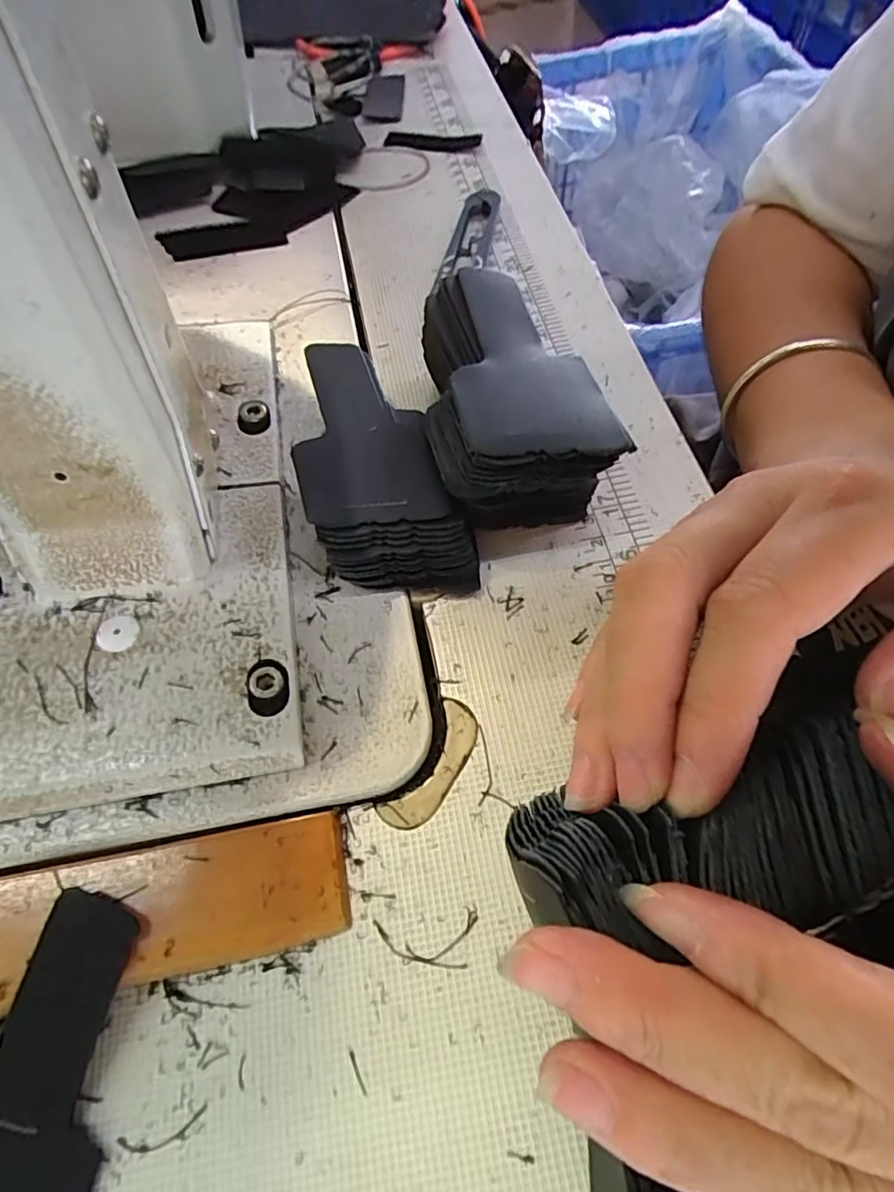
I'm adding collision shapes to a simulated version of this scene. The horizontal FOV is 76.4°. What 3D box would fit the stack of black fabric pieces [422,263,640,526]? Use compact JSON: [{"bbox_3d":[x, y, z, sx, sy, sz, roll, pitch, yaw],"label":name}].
[{"bbox_3d":[0.019,-0.067,0.206,0.057,0.047,0.106,-15,62,-5],"label":"stack of black fabric pieces"}]

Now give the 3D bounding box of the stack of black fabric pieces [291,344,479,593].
[{"bbox_3d":[-0.029,-0.047,0.206,0.046,0.031,0.104,-20,62,-7],"label":"stack of black fabric pieces"}]

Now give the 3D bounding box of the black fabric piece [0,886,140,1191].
[{"bbox_3d":[-0.101,0.120,0.134,0.045,0.014,0.087,15,64,11],"label":"black fabric piece"}]

